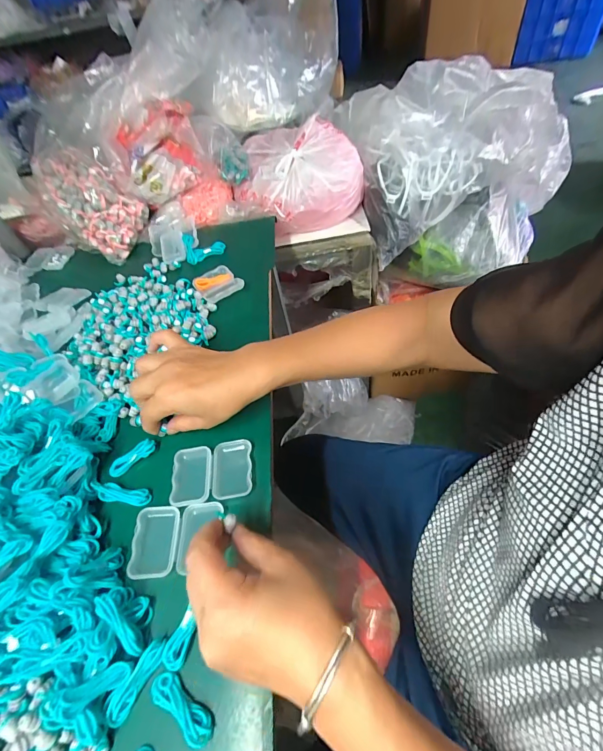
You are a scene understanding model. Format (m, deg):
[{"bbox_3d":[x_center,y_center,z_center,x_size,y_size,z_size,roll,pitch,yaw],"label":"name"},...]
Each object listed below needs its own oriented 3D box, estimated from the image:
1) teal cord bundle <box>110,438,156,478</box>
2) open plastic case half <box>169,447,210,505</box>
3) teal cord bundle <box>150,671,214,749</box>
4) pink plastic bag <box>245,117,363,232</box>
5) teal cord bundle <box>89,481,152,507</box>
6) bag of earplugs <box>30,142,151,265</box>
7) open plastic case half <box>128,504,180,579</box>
[{"bbox_3d":[-0.169,0.084,0.357,0.049,0.011,0.016,-32,55,-14],"label":"teal cord bundle"},{"bbox_3d":[-0.103,0.094,0.336,0.036,0.009,0.055,-9,53,3],"label":"open plastic case half"},{"bbox_3d":[-0.080,0.222,0.237,0.051,0.013,0.016,26,62,26],"label":"teal cord bundle"},{"bbox_3d":[0.006,-0.384,0.679,0.207,0.120,0.196,-13,53,0],"label":"pink plastic bag"},{"bbox_3d":[-0.169,0.110,0.332,0.058,0.014,0.017,6,55,14],"label":"teal cord bundle"},{"bbox_3d":[-0.348,-0.293,0.580,0.123,0.104,0.192,-37,56,-17],"label":"bag of earplugs"},{"bbox_3d":[-0.123,0.142,0.304,0.036,0.013,0.054,-7,53,4],"label":"open plastic case half"}]

